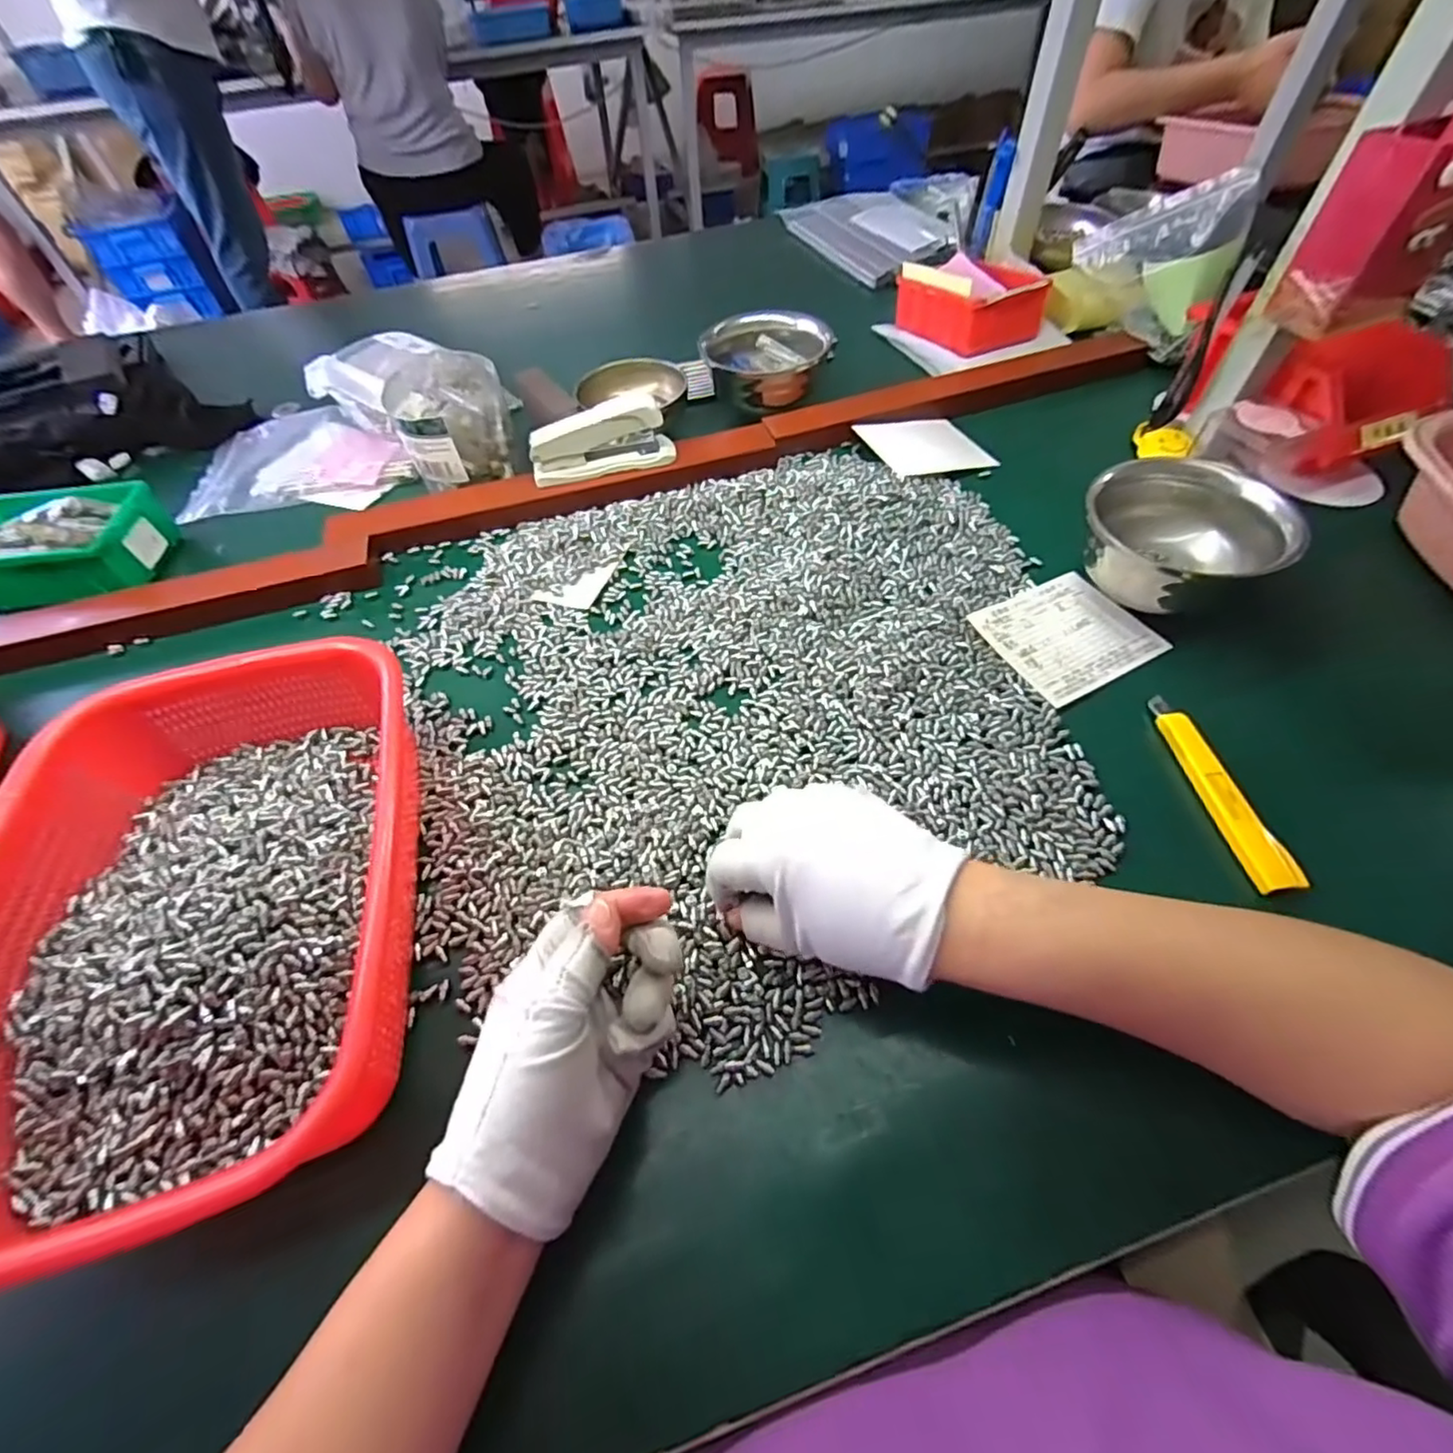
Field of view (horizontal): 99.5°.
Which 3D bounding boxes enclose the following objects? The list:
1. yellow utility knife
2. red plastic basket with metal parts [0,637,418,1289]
[{"bbox_3d":[0.284,0.034,0.357,0.021,0.017,0.126,-8,55,-2],"label":"yellow utility knife"},{"bbox_3d":[-0.261,0.088,0.318,0.207,0.074,0.268,-12,55,-5],"label":"red plastic basket with metal parts"}]

